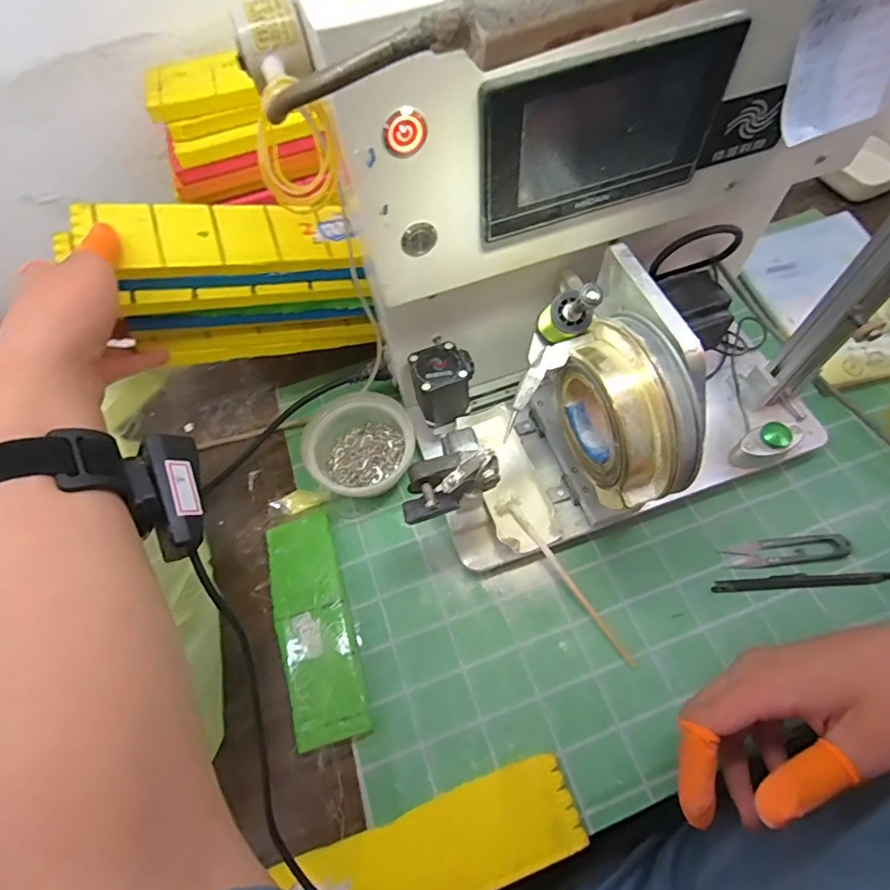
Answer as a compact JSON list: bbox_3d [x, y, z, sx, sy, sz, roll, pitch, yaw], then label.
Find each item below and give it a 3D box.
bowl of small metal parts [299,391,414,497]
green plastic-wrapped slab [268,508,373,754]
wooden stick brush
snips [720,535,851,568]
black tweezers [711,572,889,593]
[{"bbox_3d":[-0.082,0.003,0.466,0.103,0.053,0.100,-2,62,3],"label":"bowl of small metal parts"},{"bbox_3d":[-0.109,0.147,0.417,0.058,0.012,0.184,-17,63,-5],"label":"green plastic-wrapped slab"},{"bbox_3d":[0.098,0.108,0.406,0.019,0.016,0.160,-35,78,-14],"label":"wooden stick brush"},{"bbox_3d":[0.286,0.088,0.416,0.099,0.009,0.022,-5,62,1],"label":"snips"},{"bbox_3d":[0.299,0.110,0.407,0.155,0.010,0.011,-4,62,2],"label":"black tweezers"}]

